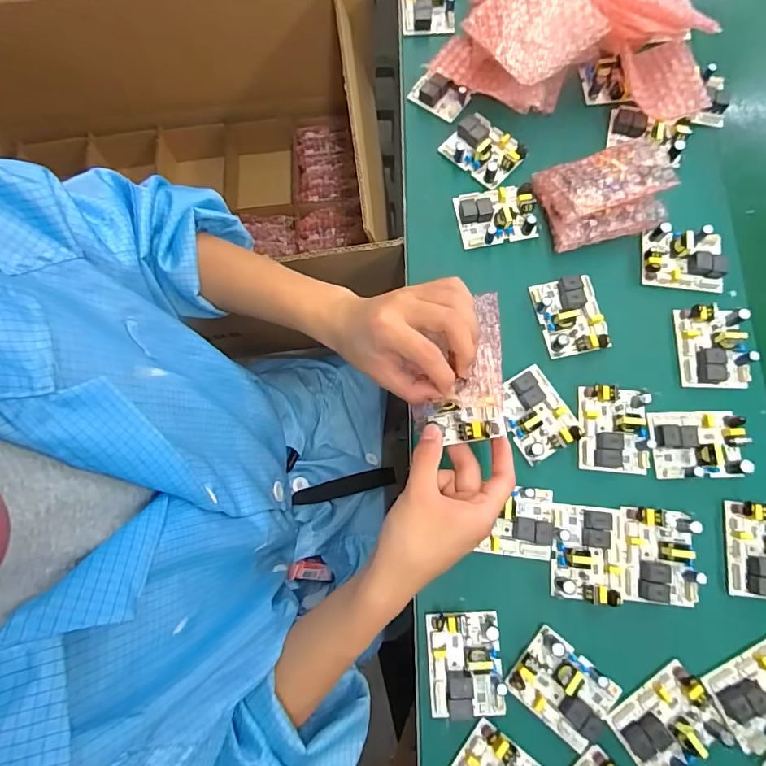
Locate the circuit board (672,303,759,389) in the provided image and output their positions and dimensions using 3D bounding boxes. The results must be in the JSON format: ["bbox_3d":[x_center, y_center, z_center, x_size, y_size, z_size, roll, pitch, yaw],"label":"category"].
[{"bbox_3d":[0.326,-0.036,0.453,0.061,0.026,0.080,1,76,0],"label":"circuit board"}]

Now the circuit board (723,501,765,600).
[{"bbox_3d":[0.339,0.148,0.405,0.059,0.023,0.081,4,76,1],"label":"circuit board"}]

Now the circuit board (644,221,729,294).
[{"bbox_3d":[0.310,-0.128,0.475,0.079,0.024,0.061,6,76,2],"label":"circuit board"}]

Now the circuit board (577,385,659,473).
[{"bbox_3d":[0.220,0.042,0.433,0.060,0.021,0.079,3,76,1],"label":"circuit board"}]

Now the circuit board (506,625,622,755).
[{"bbox_3d":[0.152,0.256,0.384,0.080,0.023,0.062,41,80,9],"label":"circuit board"}]

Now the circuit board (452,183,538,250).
[{"bbox_3d":[0.122,-0.180,0.496,0.080,0.030,0.059,-11,76,-2],"label":"circuit board"}]

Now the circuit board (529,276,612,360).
[{"bbox_3d":[0.188,-0.068,0.466,0.059,0.029,0.080,-9,76,-2],"label":"circuit board"}]

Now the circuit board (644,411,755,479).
[{"bbox_3d":[0.291,0.056,0.429,0.084,0.024,0.062,-1,76,0],"label":"circuit board"}]

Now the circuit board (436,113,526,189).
[{"bbox_3d":[0.113,-0.259,0.516,0.057,0.031,0.078,-43,80,-10],"label":"circuit board"}]

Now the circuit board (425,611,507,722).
[{"bbox_3d":[0.070,0.239,0.391,0.062,0.027,0.078,-3,76,-1],"label":"circuit board"}]

